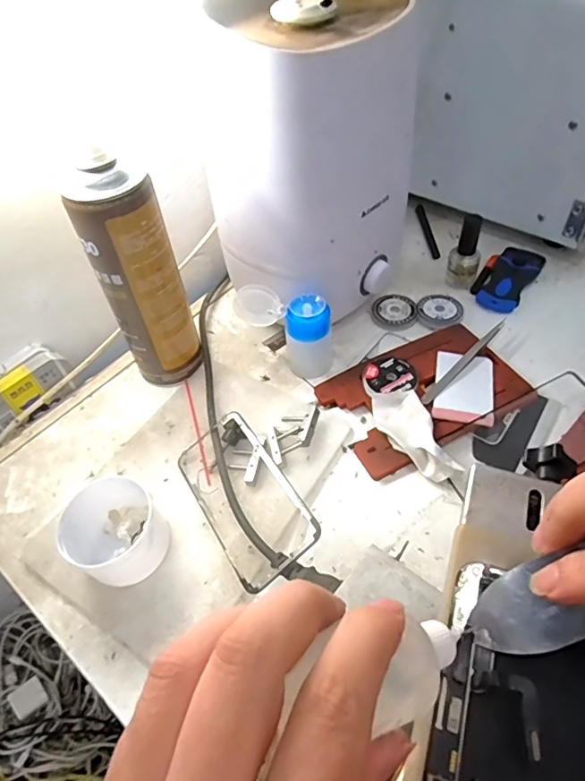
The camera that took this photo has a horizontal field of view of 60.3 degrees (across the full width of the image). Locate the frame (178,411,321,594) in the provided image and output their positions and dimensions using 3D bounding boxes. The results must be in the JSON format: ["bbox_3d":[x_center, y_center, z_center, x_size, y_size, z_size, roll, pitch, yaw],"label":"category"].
[{"bbox_3d":[-0.041,0.079,0.394,0.071,0.012,0.149,-40,50,-1],"label":"frame"}]

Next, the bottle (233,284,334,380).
[{"bbox_3d":[-0.010,-0.060,0.482,0.094,0.079,0.033,24,57,23],"label":"bottle"}]

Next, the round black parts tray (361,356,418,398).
[{"bbox_3d":[0.089,-0.012,0.466,0.047,0.012,0.049,2,51,7],"label":"round black parts tray"}]

